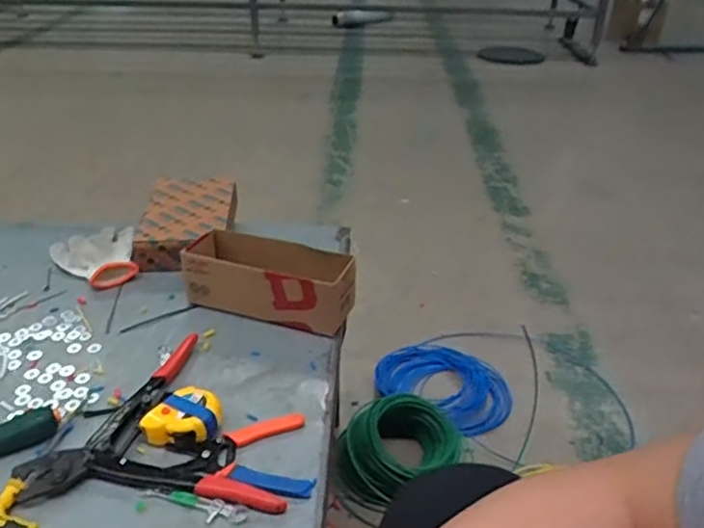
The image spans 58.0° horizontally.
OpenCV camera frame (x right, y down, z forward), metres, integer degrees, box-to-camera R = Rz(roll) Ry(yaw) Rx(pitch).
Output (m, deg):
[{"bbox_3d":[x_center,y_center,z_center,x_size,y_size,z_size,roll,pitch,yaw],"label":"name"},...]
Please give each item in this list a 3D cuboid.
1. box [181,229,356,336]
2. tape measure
[{"bbox_3d":[-0.117,0.021,0.874,0.247,0.079,0.102,10,32,17],"label":"box"},{"bbox_3d":[-0.180,0.164,0.680,0.080,0.034,0.057,3,32,3],"label":"tape measure"}]

